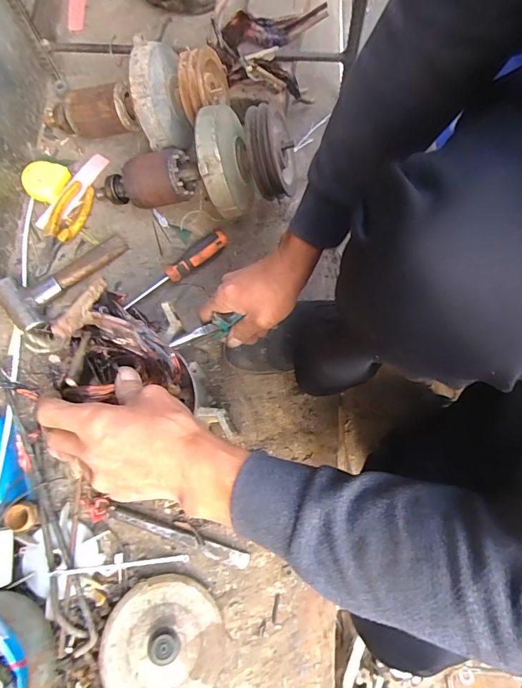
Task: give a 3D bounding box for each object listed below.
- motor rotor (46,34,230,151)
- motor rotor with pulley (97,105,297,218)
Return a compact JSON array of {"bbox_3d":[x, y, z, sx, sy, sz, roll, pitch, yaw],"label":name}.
[{"bbox_3d":[-0.215,-0.361,0.638,0.319,0.135,0.143,-1,75,23],"label":"motor rotor"},{"bbox_3d":[-0.114,-0.250,0.602,0.308,0.126,0.134,-4,75,22],"label":"motor rotor with pulley"}]

